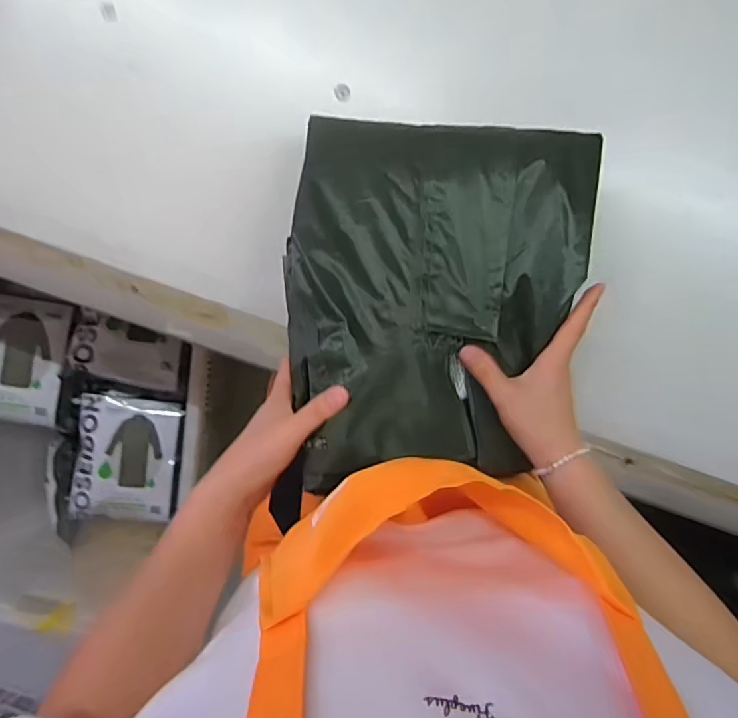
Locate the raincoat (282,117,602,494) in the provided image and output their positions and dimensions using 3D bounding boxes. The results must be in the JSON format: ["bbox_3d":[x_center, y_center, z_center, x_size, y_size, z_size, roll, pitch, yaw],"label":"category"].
[{"bbox_3d":[0.053,-0.049,0.419,0.234,0.048,0.286,7,81,-3],"label":"raincoat"}]

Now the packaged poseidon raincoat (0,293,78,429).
[{"bbox_3d":[-0.731,0.006,1.053,0.217,0.043,0.264,11,98,1],"label":"packaged poseidon raincoat"}]

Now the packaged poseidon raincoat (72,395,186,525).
[{"bbox_3d":[-0.510,0.214,1.131,0.234,0.079,0.248,1,98,2],"label":"packaged poseidon raincoat"}]

